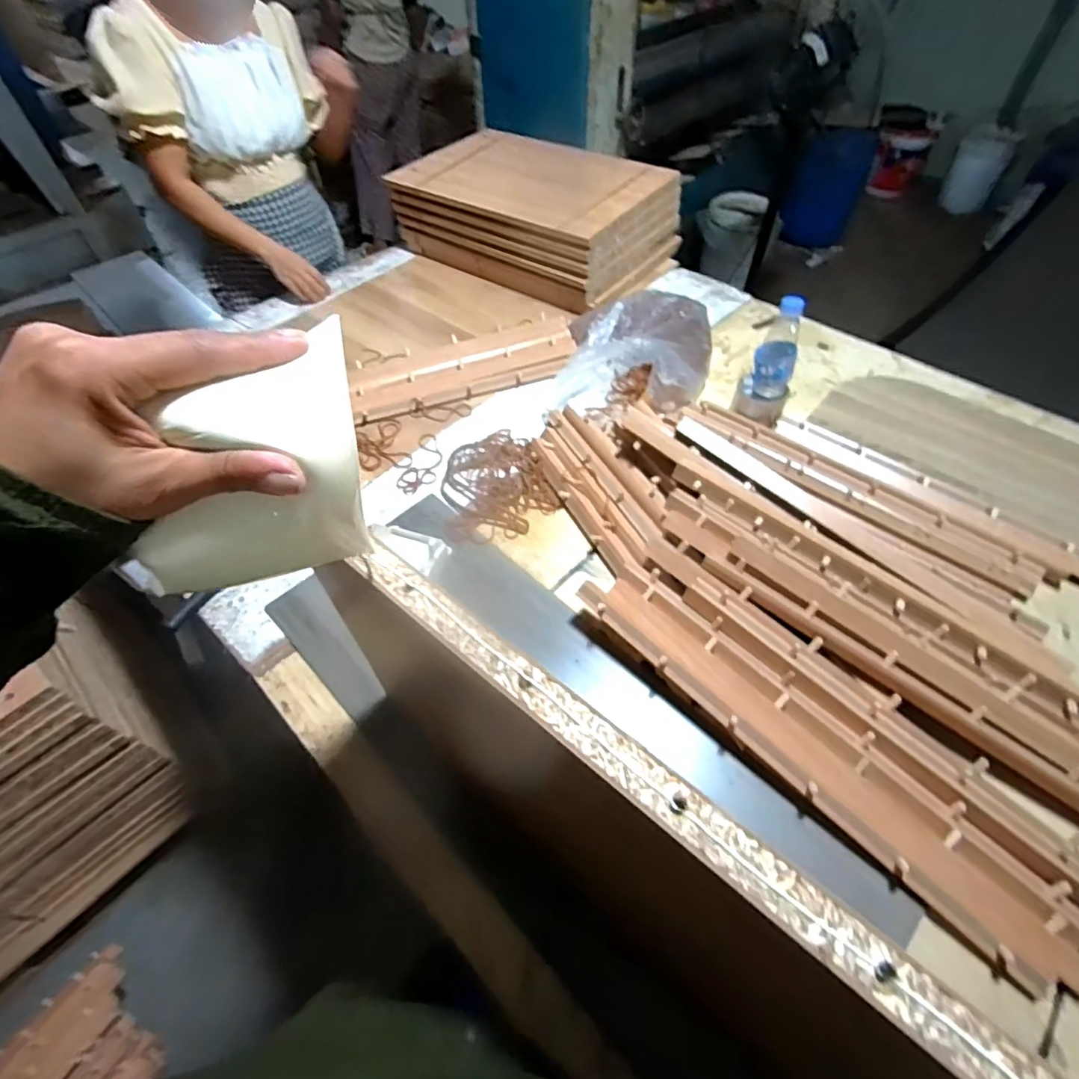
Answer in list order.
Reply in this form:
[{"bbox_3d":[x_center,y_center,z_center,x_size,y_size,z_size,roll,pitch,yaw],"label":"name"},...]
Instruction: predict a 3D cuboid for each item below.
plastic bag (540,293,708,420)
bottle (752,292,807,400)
[{"bbox_3d":[0.179,-0.356,1.026,0.275,0.101,0.332,8,52,8],"label":"plastic bag"},{"bbox_3d":[0.398,-0.303,0.920,0.066,0.195,0.062,18,54,15],"label":"bottle"}]

